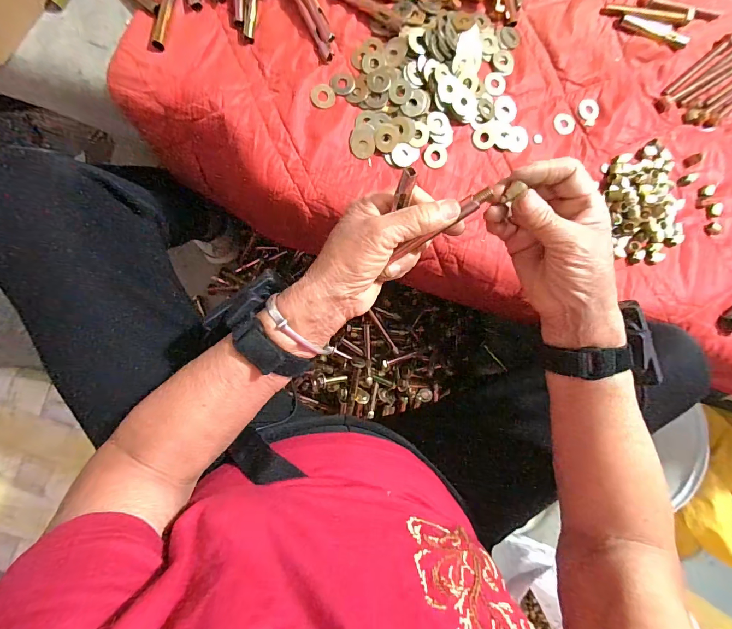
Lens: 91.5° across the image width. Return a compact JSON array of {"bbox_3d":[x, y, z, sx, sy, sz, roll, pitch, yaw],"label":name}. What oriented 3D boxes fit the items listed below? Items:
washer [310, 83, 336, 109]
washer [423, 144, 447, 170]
[{"bbox_3d":[-0.044,-0.222,0.362,0.025,0.004,0.026,2,87,-8],"label":"washer"},{"bbox_3d":[0.075,-0.168,0.378,0.027,0.004,0.024,-39,93,-8],"label":"washer"}]

